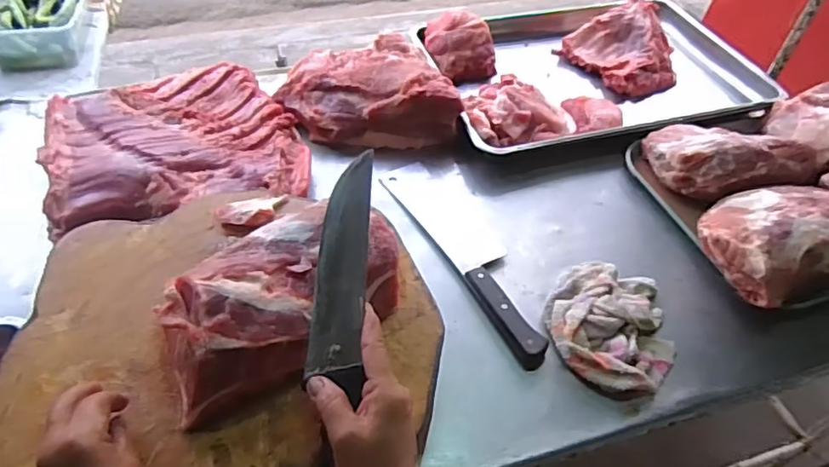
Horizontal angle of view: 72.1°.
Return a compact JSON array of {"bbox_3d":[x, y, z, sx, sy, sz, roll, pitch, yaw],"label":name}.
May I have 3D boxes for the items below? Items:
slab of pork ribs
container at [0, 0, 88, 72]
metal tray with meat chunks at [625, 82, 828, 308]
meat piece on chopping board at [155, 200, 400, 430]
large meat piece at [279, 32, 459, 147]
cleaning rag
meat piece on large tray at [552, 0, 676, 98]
[{"bbox_3d":[-0.343,-0.130,0.831,0.343,0.061,0.292,-10,51,-15],"label":"slab of pork ribs"},{"bbox_3d":[-0.684,-0.393,1.033,0.158,0.065,0.244,-8,50,-13],"label":"container"},{"bbox_3d":[0.558,-0.092,0.808,0.423,0.149,0.324,-12,51,-16],"label":"metal tray with meat chunks"},{"bbox_3d":[-0.135,0.064,0.524,0.212,0.086,0.132,-32,59,-30],"label":"meat piece on chopping board"},{"bbox_3d":[-0.081,-0.233,0.923,0.268,0.080,0.211,-7,50,-12],"label":"large meat piece"},{"bbox_3d":[0.239,0.101,0.681,0.157,0.037,0.175,32,53,21],"label":"cleaning rag"},{"bbox_3d":[0.407,-0.351,1.069,0.187,0.078,0.191,-19,53,-21],"label":"meat piece on large tray"}]

